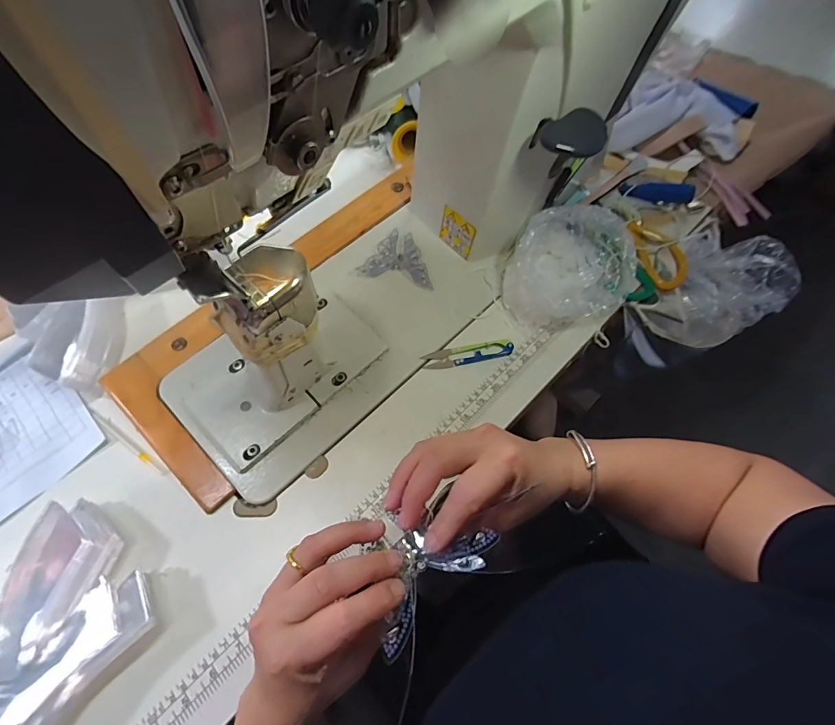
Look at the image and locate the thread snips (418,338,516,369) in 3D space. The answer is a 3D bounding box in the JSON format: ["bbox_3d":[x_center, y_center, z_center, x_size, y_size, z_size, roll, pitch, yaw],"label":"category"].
[{"bbox_3d":[0.059,-0.011,0.493,0.102,0.007,0.022,-9,62,-5],"label":"thread snips"}]

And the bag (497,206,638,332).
[{"bbox_3d":[0.173,-0.105,0.494,0.132,0.095,0.107,-23,64,-12],"label":"bag"}]

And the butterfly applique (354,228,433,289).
[{"bbox_3d":[-0.022,-0.129,0.533,0.088,0.004,0.066,12,75,-2],"label":"butterfly applique"}]

